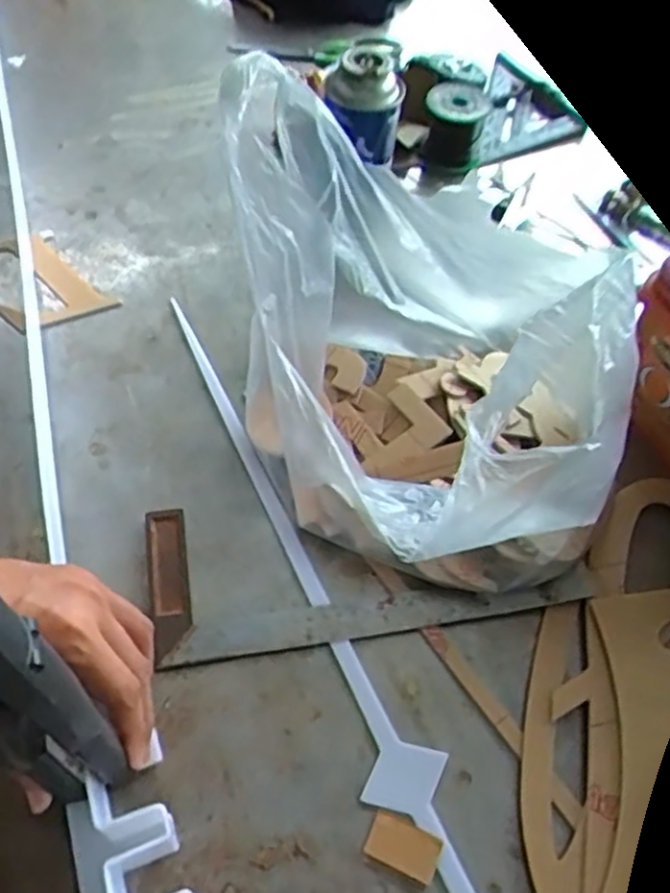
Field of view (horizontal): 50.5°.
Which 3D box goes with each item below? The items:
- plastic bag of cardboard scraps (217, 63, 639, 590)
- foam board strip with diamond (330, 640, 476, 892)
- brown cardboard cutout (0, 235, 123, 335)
[{"bbox_3d":[0.066,-0.055,0.448,0.227,0.267,0.227,-11,56,-13],"label":"plastic bag of cardboard scraps"},{"bbox_3d":[0.056,0.227,0.406,0.048,0.007,0.254,-16,57,-16],"label":"foam board strip with diamond"},{"bbox_3d":[-0.269,-0.143,0.639,0.129,0.011,0.084,38,60,20],"label":"brown cardboard cutout"}]

